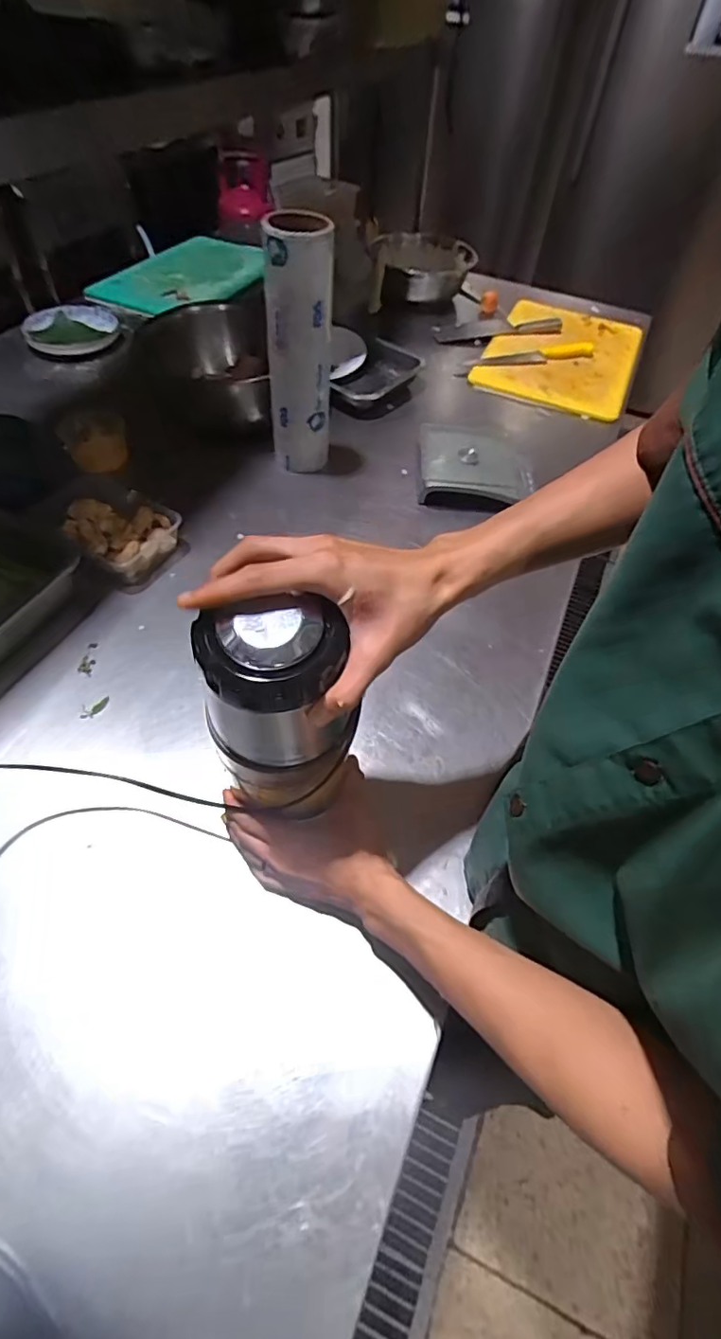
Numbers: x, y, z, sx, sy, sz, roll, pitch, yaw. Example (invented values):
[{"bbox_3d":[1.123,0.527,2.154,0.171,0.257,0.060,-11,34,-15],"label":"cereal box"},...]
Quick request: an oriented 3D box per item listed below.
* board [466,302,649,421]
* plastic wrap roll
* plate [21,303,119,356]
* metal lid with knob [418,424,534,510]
[{"bbox_3d":[0.442,-0.702,1.191,0.301,0.020,0.454,21,56,11],"label":"board"},{"bbox_3d":[-0.086,-0.440,0.771,0.086,0.315,0.066,-3,55,-6],"label":"plastic wrap roll"},{"bbox_3d":[-0.562,-0.667,1.068,0.174,0.038,0.188,2,54,-3],"label":"plate"},{"bbox_3d":[0.188,-0.329,0.880,0.188,0.050,0.167,2,54,-3],"label":"metal lid with knob"}]

